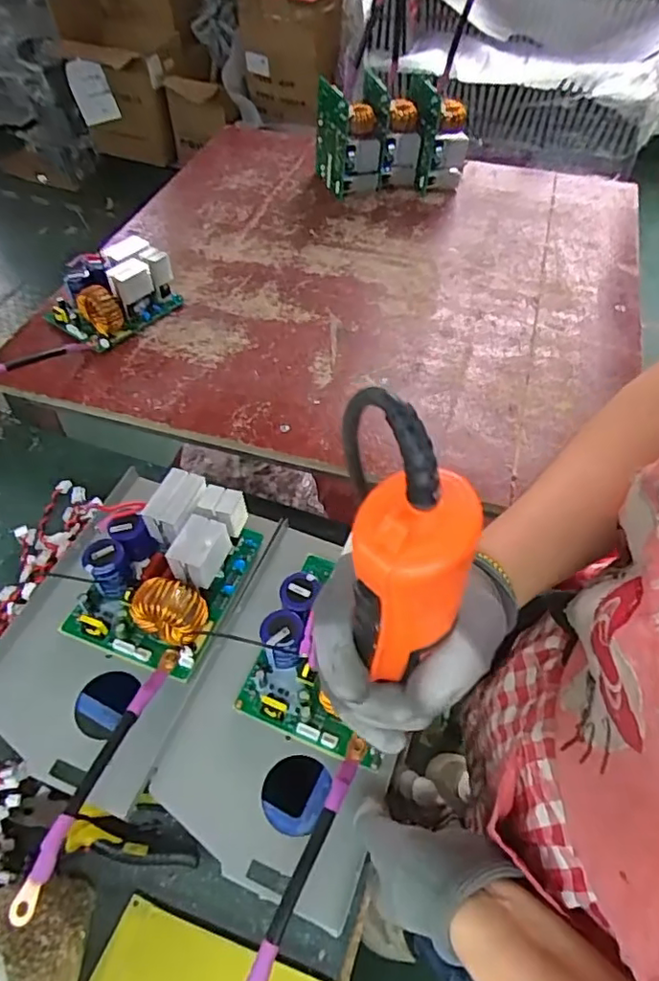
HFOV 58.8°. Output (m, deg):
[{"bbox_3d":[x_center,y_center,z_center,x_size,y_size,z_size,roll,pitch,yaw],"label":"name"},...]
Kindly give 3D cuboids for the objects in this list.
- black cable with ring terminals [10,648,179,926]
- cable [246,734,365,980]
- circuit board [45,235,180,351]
[{"bbox_3d":[-0.166,0.200,0.424,0.020,0.017,0.190,18,54,11],"label":"black cable with ring terminals"},{"bbox_3d":[-0.017,0.258,0.391,0.016,0.015,0.186,22,55,15],"label":"cable"},{"bbox_3d":[-0.295,-0.269,0.781,0.114,0.076,0.151,33,58,21],"label":"circuit board"}]

